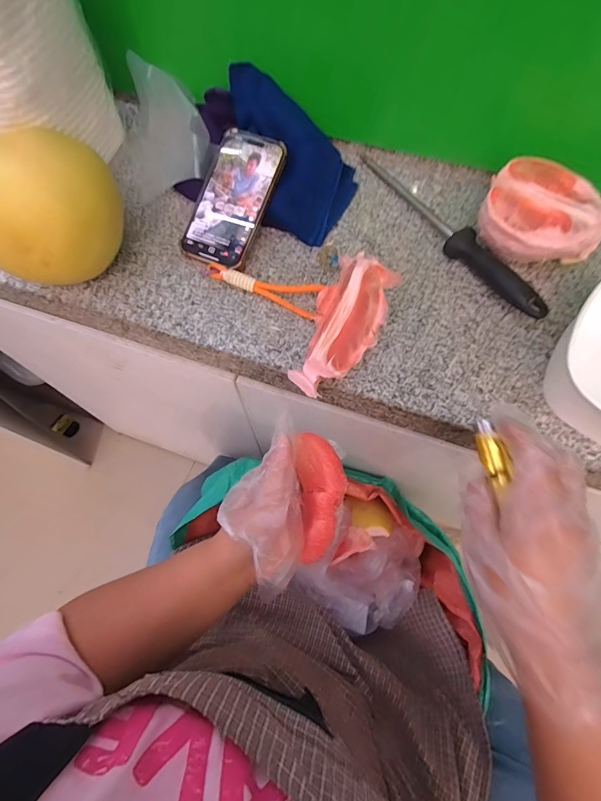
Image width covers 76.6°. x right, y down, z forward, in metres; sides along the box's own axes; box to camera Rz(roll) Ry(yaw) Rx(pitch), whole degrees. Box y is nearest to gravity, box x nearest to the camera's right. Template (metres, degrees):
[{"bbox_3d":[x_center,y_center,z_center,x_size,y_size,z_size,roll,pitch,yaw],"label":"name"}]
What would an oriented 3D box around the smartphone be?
[{"bbox_3d":[-0.072,-0.217,0.409,0.070,0.012,0.147,23,89,7],"label":"smartphone"}]

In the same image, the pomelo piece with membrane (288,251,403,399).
[{"bbox_3d":[0.036,-0.067,0.349,0.065,0.064,0.131,24,69,10],"label":"pomelo piece with membrane"}]

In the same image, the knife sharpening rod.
[{"bbox_3d":[0.158,-0.192,0.418,0.032,0.028,0.284,-25,69,-10],"label":"knife sharpening rod"}]

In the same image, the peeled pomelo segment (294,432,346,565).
[{"bbox_3d":[0.017,0.082,0.319,0.038,0.029,0.106,-1,83,0],"label":"peeled pomelo segment"}]

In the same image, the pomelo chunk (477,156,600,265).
[{"bbox_3d":[0.246,-0.184,0.398,0.116,0.060,0.109,24,69,10],"label":"pomelo chunk"}]

